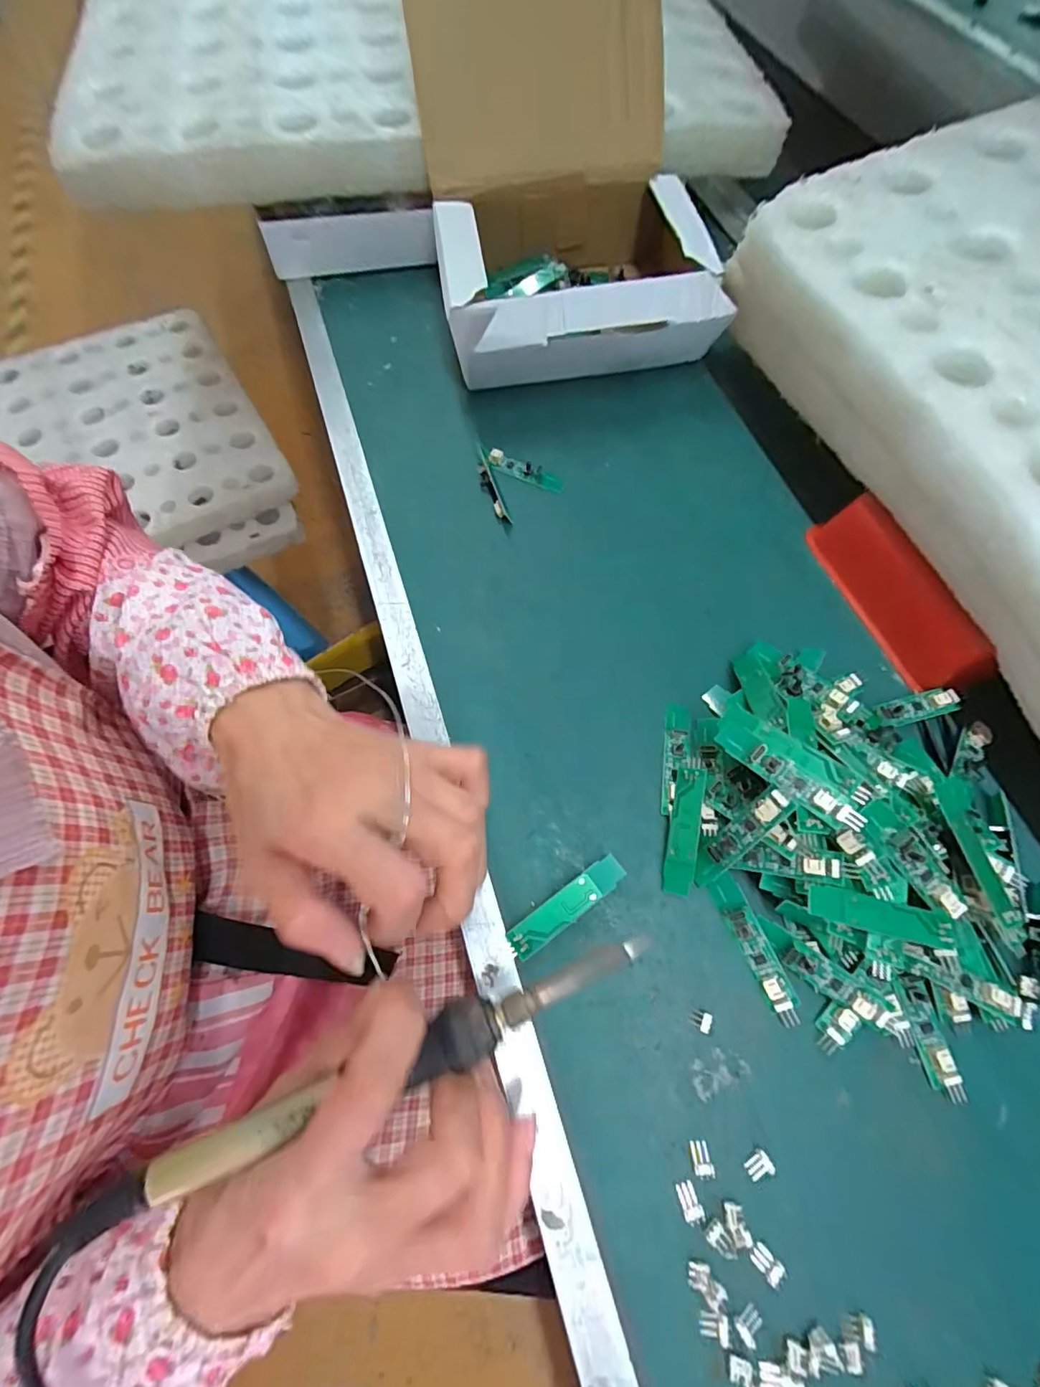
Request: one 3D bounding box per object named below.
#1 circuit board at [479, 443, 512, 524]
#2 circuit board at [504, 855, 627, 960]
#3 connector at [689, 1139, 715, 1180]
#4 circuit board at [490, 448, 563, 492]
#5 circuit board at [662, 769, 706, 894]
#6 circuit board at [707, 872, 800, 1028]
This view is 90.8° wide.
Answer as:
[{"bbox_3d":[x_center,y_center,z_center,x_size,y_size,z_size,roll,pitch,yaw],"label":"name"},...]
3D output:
[{"bbox_3d":[-0.020,-0.139,0.342,0.009,0.013,0.056,-19,69,-8],"label":"circuit board"},{"bbox_3d":[0.022,0.101,0.244,0.063,0.004,0.015,-36,74,-9],"label":"circuit board"},{"bbox_3d":[0.076,0.195,0.213,0.008,0.004,0.012,-4,68,-2],"label":"connector"},{"bbox_3d":[0.004,-0.153,0.349,0.053,0.010,0.014,23,69,9],"label":"circuit board"},{"bbox_3d":[0.083,0.069,0.259,0.015,0.004,0.062,6,75,25],"label":"circuit board"},{"bbox_3d":[0.111,0.120,0.242,0.013,0.006,0.066,-20,69,-8],"label":"circuit board"}]

